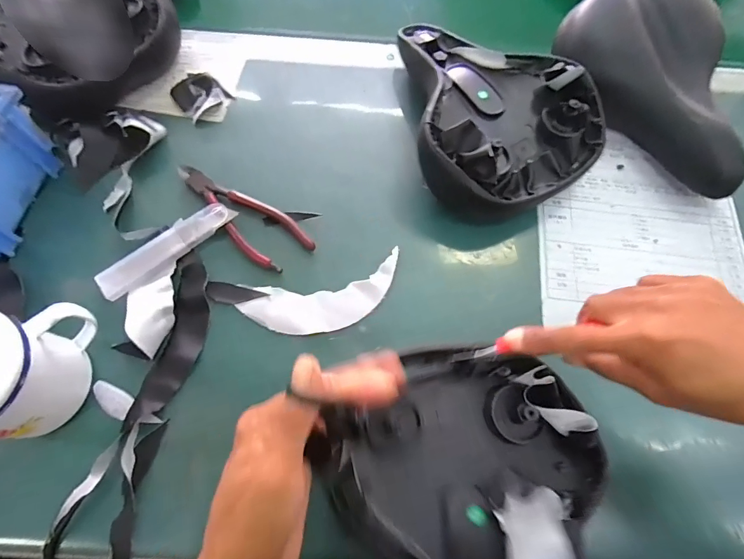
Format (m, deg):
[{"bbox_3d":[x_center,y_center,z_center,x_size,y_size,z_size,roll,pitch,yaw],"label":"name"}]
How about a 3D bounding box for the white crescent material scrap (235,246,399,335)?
[{"bbox_3d":[-0.040,0.018,0.357,0.146,0.004,0.054,-14,70,-8],"label":"white crescent material scrap"}]

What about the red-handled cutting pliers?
[{"bbox_3d":[-0.125,-0.066,0.378,0.152,0.007,0.052,42,73,13],"label":"red-handled cutting pliers"}]

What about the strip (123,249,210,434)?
[{"bbox_3d":[-0.166,0.048,0.339,0.042,0.007,0.151,8,68,1],"label":"strip"}]

